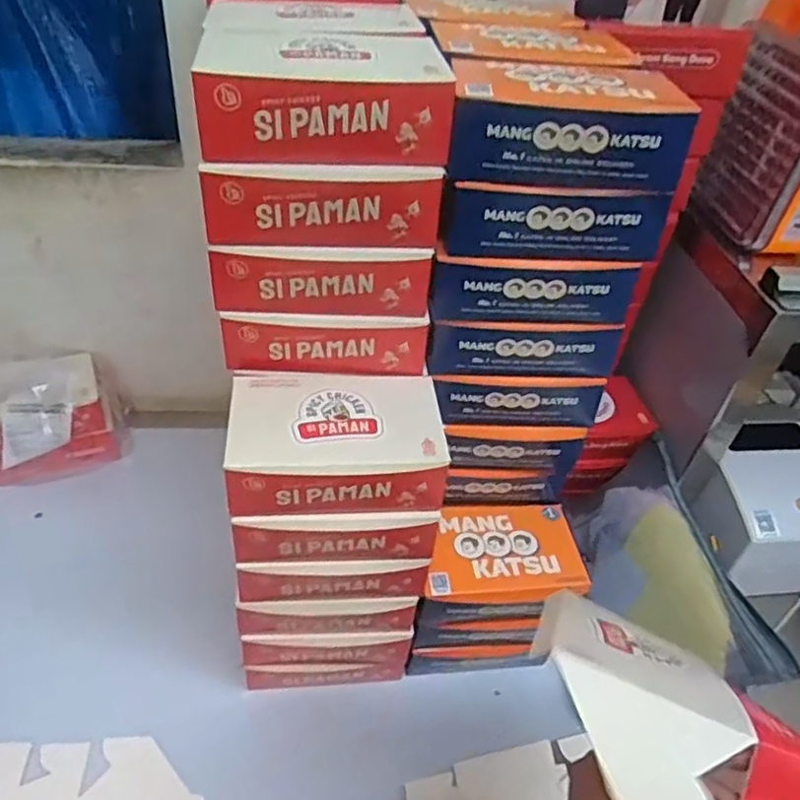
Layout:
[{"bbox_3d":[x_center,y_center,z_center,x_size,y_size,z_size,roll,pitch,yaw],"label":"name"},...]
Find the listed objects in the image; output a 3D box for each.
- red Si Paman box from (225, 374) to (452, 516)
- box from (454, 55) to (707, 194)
[{"bbox_3d":[-0.054,0.039,0.567,0.177,0.058,0.105,-1,43,-9],"label":"red Si Paman box"},{"bbox_3d":[0.125,-0.223,0.519,0.168,0.066,0.118,5,42,-3],"label":"box"}]

